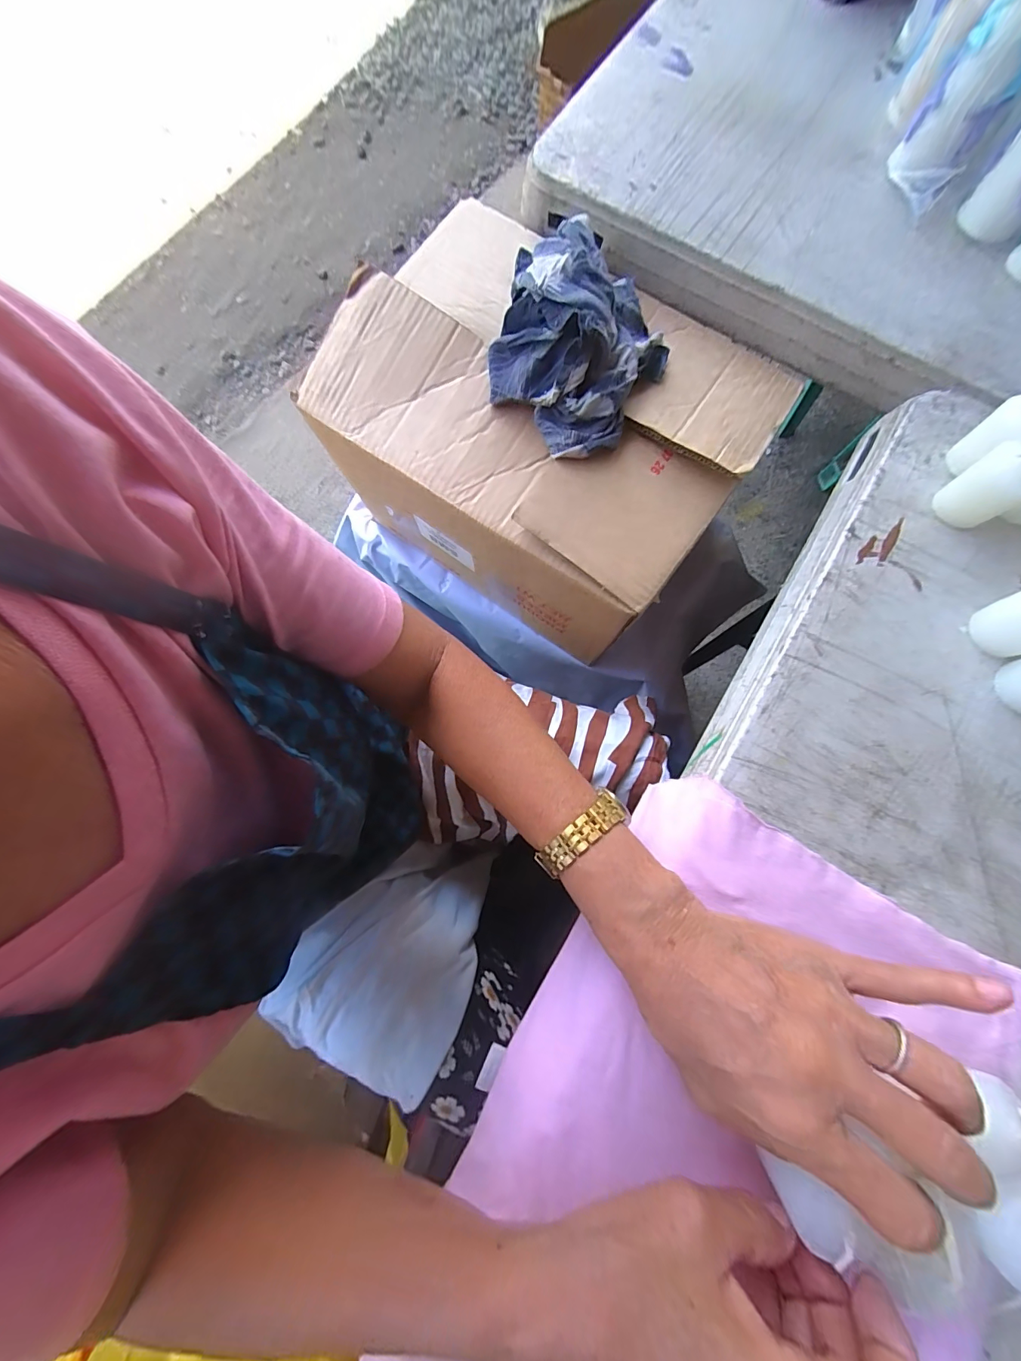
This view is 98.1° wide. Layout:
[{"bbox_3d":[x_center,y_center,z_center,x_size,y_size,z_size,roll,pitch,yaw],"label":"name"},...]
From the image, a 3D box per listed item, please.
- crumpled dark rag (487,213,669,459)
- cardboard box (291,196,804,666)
[{"bbox_3d":[0.053,-0.275,0.352,0.138,0.064,0.163,32,79,6],"label":"crumpled dark rag"},{"bbox_3d":[0.024,-0.233,0.467,0.366,0.207,0.267,34,79,7],"label":"cardboard box"}]

